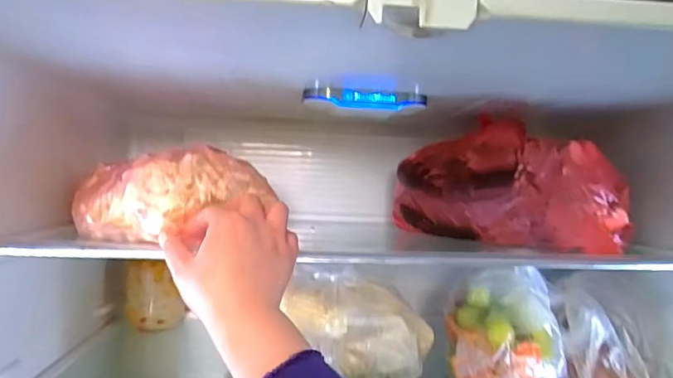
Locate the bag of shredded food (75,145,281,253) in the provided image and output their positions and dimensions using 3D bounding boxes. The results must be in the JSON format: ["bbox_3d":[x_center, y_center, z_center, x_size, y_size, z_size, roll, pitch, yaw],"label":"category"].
[{"bbox_3d":[-0.160,0.006,0.472,0.180,0.085,0.089,-1,1,-19],"label":"bag of shredded food"}]

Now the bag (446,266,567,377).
[{"bbox_3d":[0.186,0.157,0.530,0.117,0.125,0.115,0,1,6],"label":"bag"}]

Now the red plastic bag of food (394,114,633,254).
[{"bbox_3d":[0.196,-0.003,0.590,0.121,0.131,0.275,-1,1,-40],"label":"red plastic bag of food"}]

